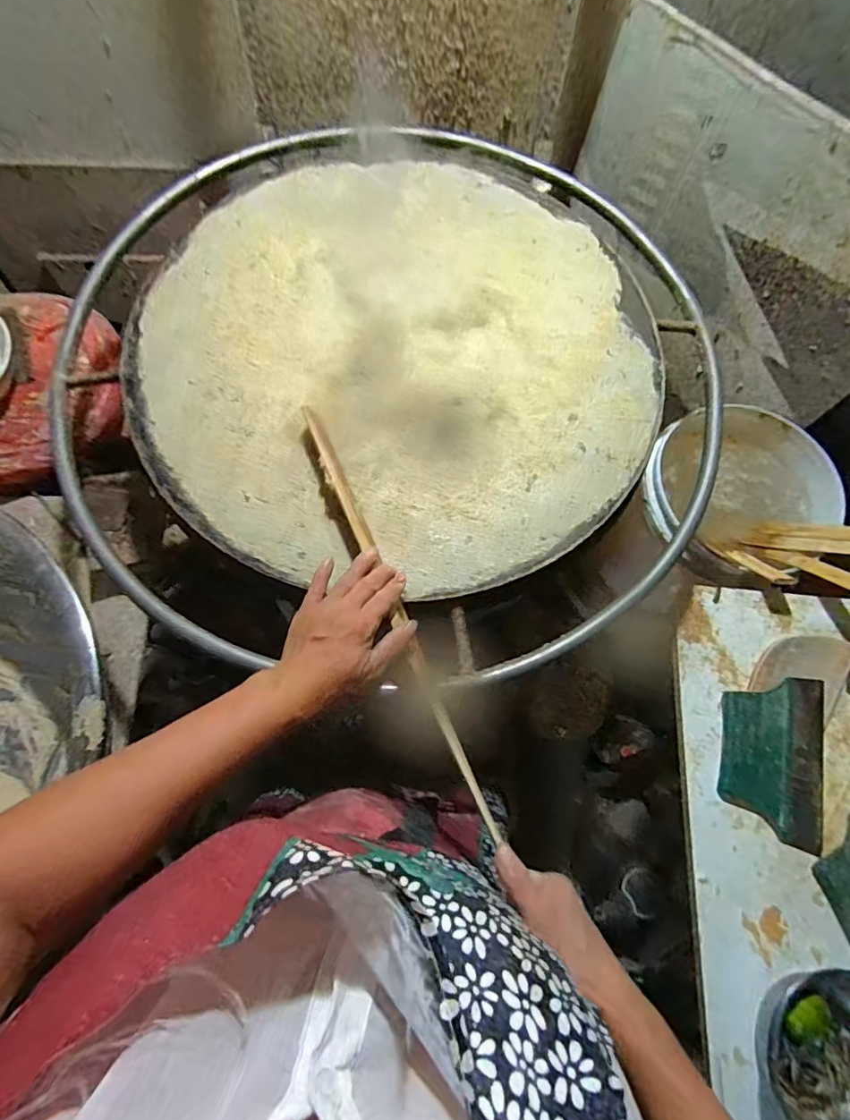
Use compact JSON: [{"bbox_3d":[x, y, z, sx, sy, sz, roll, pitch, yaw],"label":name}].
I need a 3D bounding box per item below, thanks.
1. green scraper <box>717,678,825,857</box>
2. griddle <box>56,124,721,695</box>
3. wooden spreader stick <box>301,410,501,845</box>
[{"bbox_3d":[0.434,0.240,0.629,0.124,0.019,0.192,14,71,3],"label":"green scraper"},{"bbox_3d":[-0.044,-0.272,0.632,0.758,0.054,0.786,6,70,0],"label":"griddle"},{"bbox_3d":[-0.036,0.034,0.493,0.018,0.031,0.451,-22,73,-9],"label":"wooden spreader stick"}]

